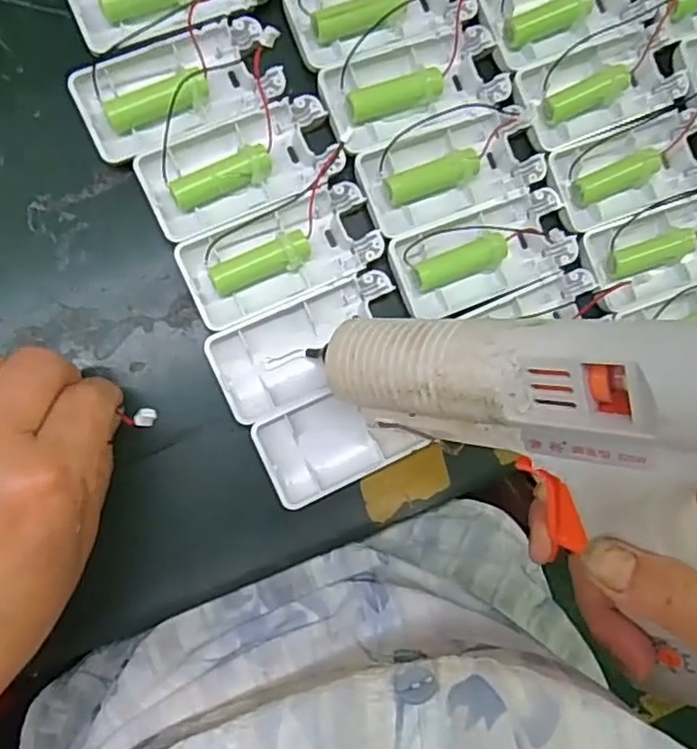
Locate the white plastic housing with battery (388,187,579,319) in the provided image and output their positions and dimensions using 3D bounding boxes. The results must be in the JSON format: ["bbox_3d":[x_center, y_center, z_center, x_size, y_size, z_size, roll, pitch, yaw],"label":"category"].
[{"bbox_3d":[0.068,-0.061,0.331,0.092,0.016,0.044,-22,90,-10],"label":"white plastic housing with battery"}]

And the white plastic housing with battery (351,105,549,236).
[{"bbox_3d":[0.051,-0.104,0.330,0.091,0.017,0.045,-21,90,-10],"label":"white plastic housing with battery"}]

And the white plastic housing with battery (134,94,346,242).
[{"bbox_3d":[-0.052,-0.100,0.316,0.092,0.018,0.042,-25,90,-10],"label":"white plastic housing with battery"}]

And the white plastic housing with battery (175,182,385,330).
[{"bbox_3d":[-0.033,-0.059,0.317,0.092,0.017,0.044,-25,90,-10],"label":"white plastic housing with battery"}]

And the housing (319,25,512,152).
[{"bbox_3d":[0.034,-0.145,0.329,0.091,0.016,0.042,-23,90,-10],"label":"housing"}]

